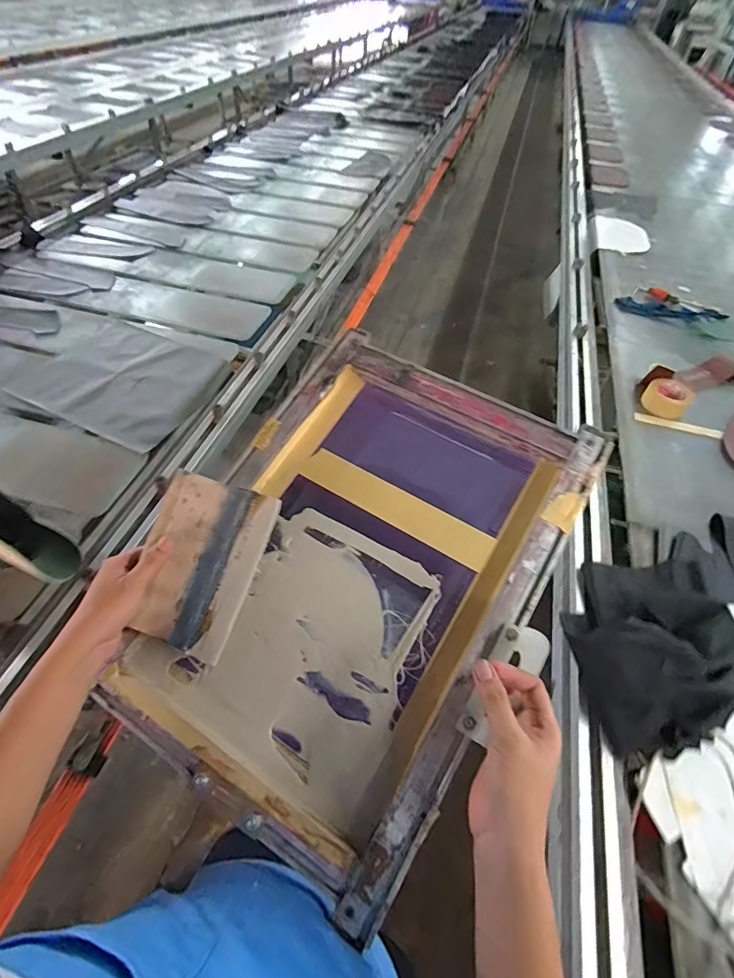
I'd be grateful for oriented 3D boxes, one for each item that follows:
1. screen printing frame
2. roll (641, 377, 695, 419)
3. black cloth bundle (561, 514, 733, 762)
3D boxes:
[{"bbox_3d":[-0.010,0.086,0.552,0.396,0.043,0.534,30,72,18],"label":"screen printing frame"},{"bbox_3d":[0.781,-0.241,1.218,0.106,0.050,0.111,2,51,-2],"label":"roll"},{"bbox_3d":[0.576,0.192,0.827,0.605,0.153,0.285,-27,58,-23],"label":"black cloth bundle"}]

